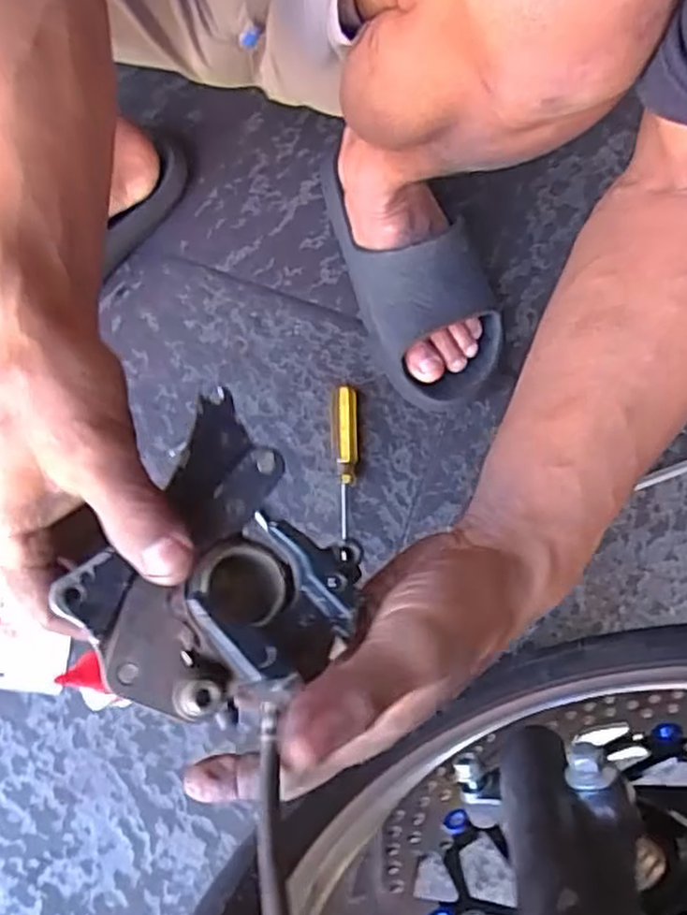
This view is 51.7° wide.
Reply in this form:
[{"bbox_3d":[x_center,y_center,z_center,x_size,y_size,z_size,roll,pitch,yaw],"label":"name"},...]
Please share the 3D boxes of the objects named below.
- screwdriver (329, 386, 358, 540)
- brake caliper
[{"bbox_3d":[0.001,0.010,0.609,0.024,0.023,0.148,-1,74,-2],"label":"screwdriver"},{"bbox_3d":[-0.057,0.045,0.288,0.098,0.052,0.111,-37,81,-8],"label":"brake caliper"}]

